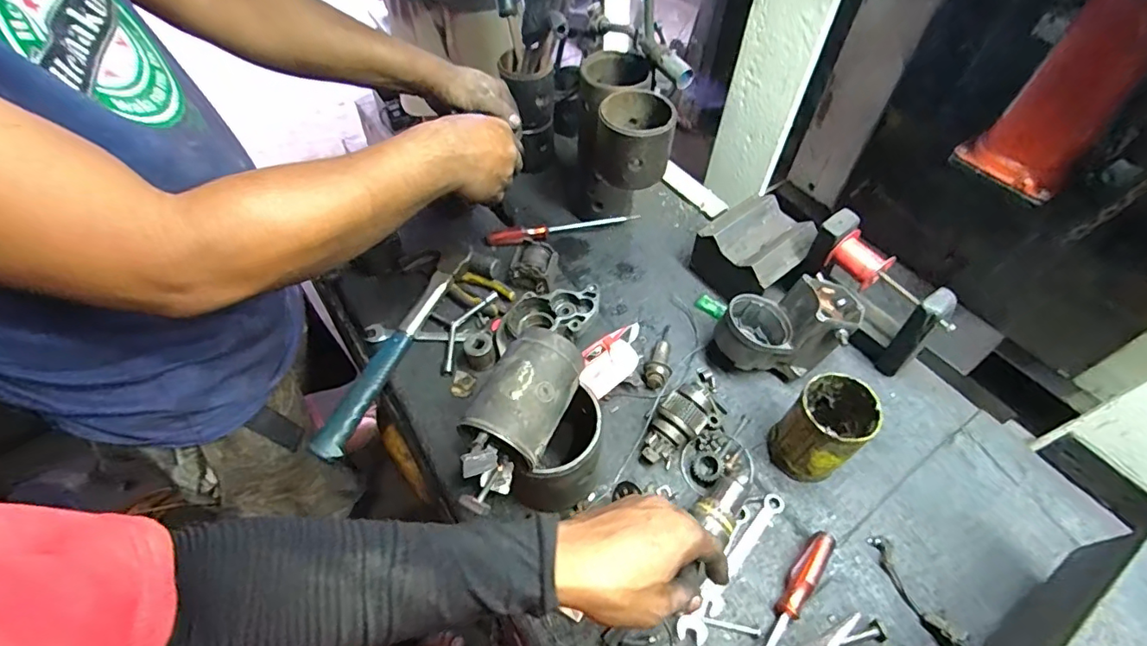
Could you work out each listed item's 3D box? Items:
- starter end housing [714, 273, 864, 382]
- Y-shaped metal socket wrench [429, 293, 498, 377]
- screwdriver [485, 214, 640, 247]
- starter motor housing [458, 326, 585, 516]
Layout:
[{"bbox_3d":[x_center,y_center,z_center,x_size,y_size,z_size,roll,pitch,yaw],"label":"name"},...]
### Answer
[{"bbox_3d":[0.251,0.010,0.628,0.147,0.108,0.091,-4,55,-4],"label":"starter end housing"},{"bbox_3d":[-0.137,0.015,0.684,0.089,0.029,0.096,-11,55,-9],"label":"Y-shaped metal socket wrench"},{"bbox_3d":[-0.016,-0.142,0.789,0.228,0.023,0.026,-9,55,-8],"label":"screwdriver"},{"bbox_3d":[-0.049,0.077,0.459,0.076,0.079,0.152,21,57,14],"label":"starter motor housing"}]

